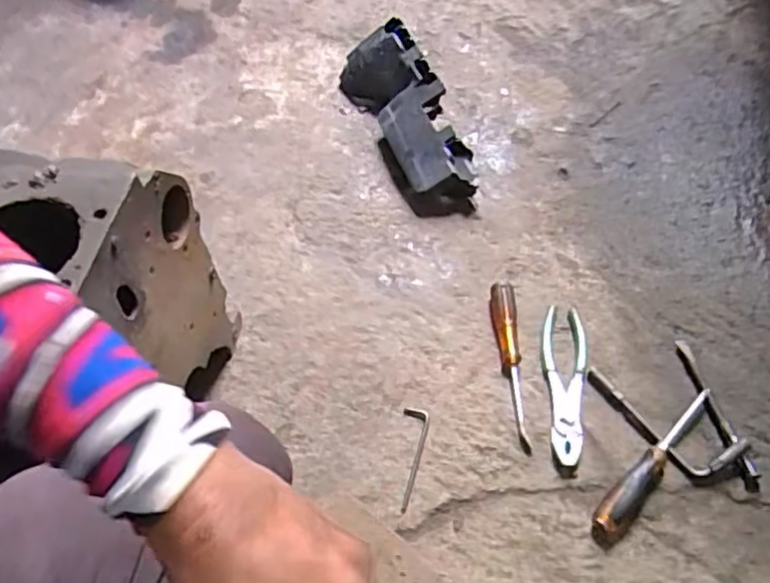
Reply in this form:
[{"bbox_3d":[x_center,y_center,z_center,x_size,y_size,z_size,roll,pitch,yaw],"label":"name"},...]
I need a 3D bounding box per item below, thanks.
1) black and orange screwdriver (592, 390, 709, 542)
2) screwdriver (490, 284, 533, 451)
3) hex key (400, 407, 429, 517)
[{"bbox_3d":[0.286,0.176,0.696,0.031,0.030,0.201,36,65,24],"label":"black and orange screwdriver"},{"bbox_3d":[0.144,0.081,0.762,0.027,0.022,0.205,-2,56,3],"label":"screwdriver"},{"bbox_3d":[0.029,0.182,0.712,0.028,0.004,0.113,4,56,6],"label":"hex key"}]

